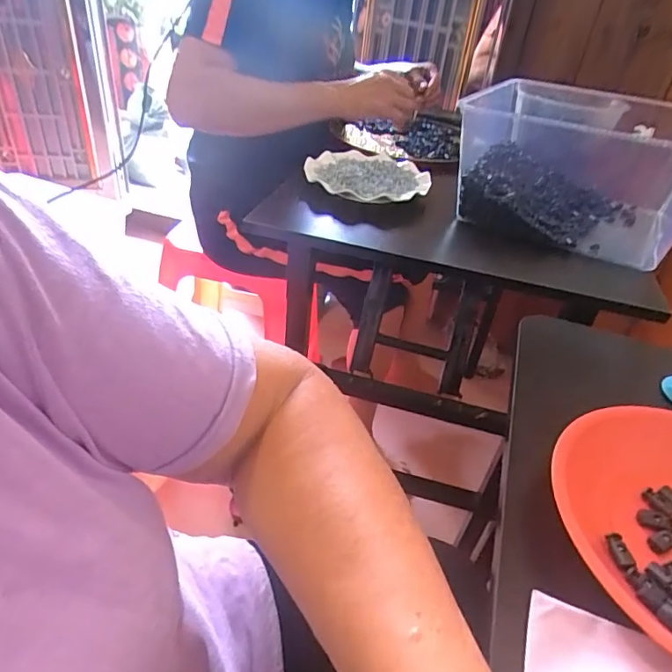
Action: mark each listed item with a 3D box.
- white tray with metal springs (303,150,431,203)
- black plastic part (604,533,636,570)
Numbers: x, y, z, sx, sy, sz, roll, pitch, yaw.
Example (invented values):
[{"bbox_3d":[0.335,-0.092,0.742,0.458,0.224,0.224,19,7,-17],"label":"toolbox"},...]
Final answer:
[{"bbox_3d":[0.048,-0.248,0.757,0.180,0.026,0.187,7,36,1],"label":"white tray with metal springs"},{"bbox_3d":[0.169,0.128,0.299,0.008,0.005,0.022,1,35,-1],"label":"black plastic part"}]

